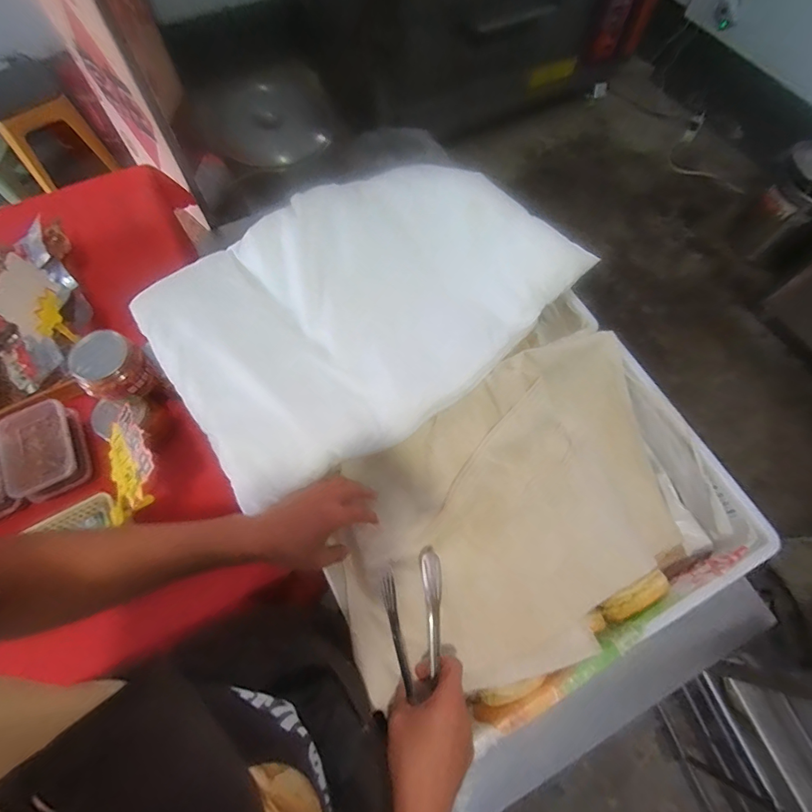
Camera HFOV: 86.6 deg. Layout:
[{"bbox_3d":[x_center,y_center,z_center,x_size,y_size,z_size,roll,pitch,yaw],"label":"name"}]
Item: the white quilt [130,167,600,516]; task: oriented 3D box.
[{"bbox_3d":[-0.056,-0.190,0.729,0.661,0.046,0.463,-34,72,-14],"label":"white quilt"}]

